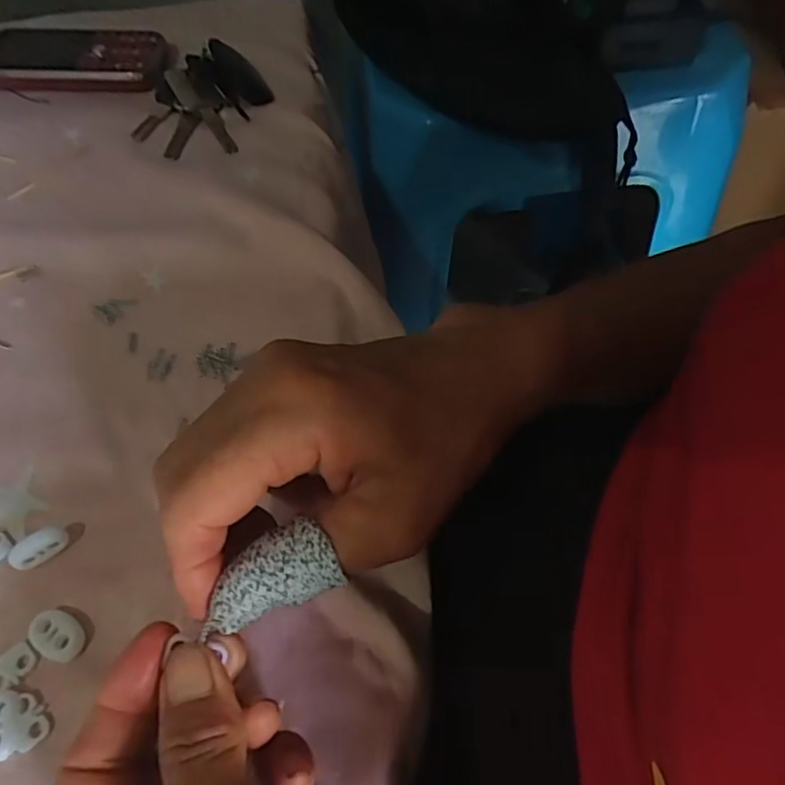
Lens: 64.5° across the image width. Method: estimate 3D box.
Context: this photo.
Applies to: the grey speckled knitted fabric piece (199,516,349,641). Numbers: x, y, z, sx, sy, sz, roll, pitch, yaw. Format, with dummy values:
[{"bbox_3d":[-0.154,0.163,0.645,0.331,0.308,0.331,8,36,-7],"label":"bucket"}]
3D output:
[{"bbox_3d":[-0.038,0.055,0.187,0.042,0.012,0.022,-21,61,-11],"label":"grey speckled knitted fabric piece"}]

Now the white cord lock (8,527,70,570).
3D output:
[{"bbox_3d":[-0.142,0.063,0.251,0.022,0.011,0.009,-34,64,-17],"label":"white cord lock"}]

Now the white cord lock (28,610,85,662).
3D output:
[{"bbox_3d":[-0.127,0.092,0.236,0.021,0.005,0.015,23,62,14],"label":"white cord lock"}]

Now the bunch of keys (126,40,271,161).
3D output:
[{"bbox_3d":[-0.120,-0.192,0.397,0.072,0.015,0.100,7,59,6],"label":"bunch of keys"}]

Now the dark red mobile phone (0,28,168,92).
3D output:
[{"bbox_3d":[-0.217,-0.229,0.426,0.124,0.014,0.055,4,59,4],"label":"dark red mobile phone"}]

